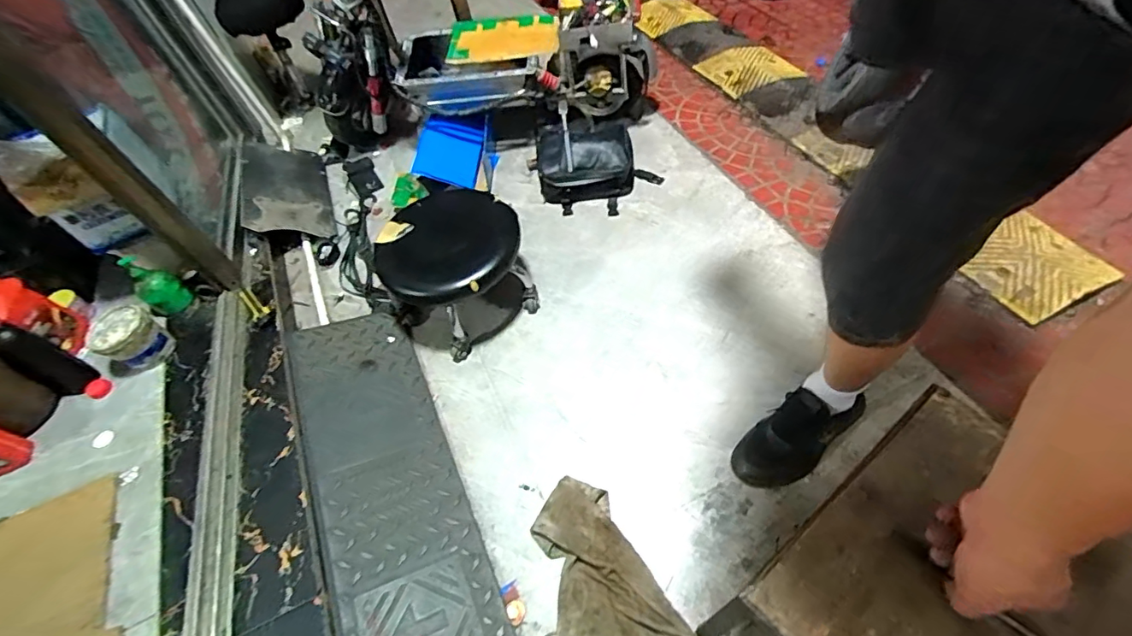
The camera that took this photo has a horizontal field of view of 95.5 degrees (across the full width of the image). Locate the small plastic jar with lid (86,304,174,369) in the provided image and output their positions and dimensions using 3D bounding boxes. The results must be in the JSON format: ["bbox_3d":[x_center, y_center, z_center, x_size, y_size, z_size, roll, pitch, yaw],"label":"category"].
[{"bbox_3d":[-0.976,0.043,1.154,0.109,0.119,0.099,-38,59,-21],"label":"small plastic jar with lid"}]

